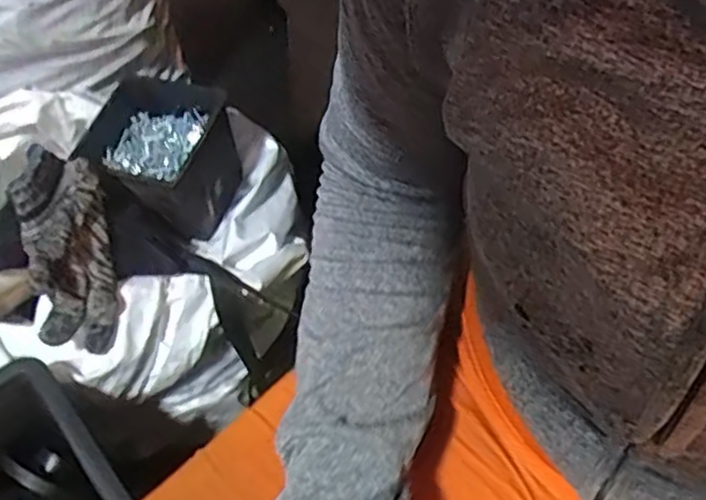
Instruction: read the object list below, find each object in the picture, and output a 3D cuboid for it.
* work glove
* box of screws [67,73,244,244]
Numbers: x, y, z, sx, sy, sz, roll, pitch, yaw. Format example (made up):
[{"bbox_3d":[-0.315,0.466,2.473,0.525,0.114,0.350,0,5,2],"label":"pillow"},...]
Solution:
[{"bbox_3d":[-0.265,0.001,0.622,0.078,0.059,0.193,-12,94,-9],"label":"work glove"},{"bbox_3d":[-0.210,-0.093,0.738,0.137,0.101,0.140,19,55,14],"label":"box of screws"}]

